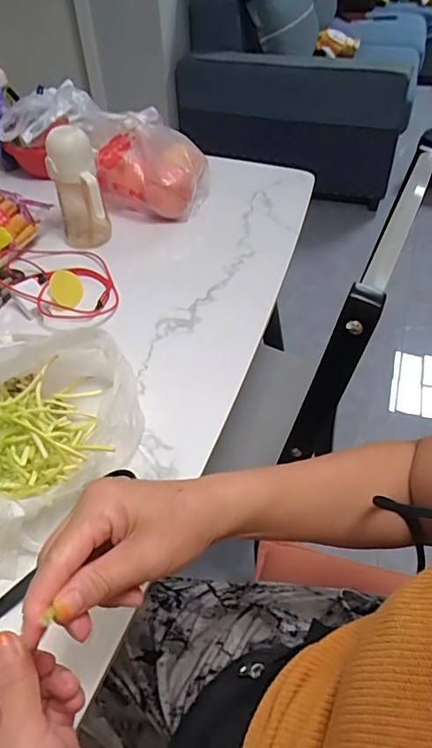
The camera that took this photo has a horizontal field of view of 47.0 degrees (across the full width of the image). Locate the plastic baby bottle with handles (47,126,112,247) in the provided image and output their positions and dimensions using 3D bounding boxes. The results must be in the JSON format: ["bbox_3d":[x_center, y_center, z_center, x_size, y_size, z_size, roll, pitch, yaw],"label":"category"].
[{"bbox_3d":[-0.207,-0.273,0.754,0.072,0.177,0.073,-12,47,-10],"label":"plastic baby bottle with handles"}]

